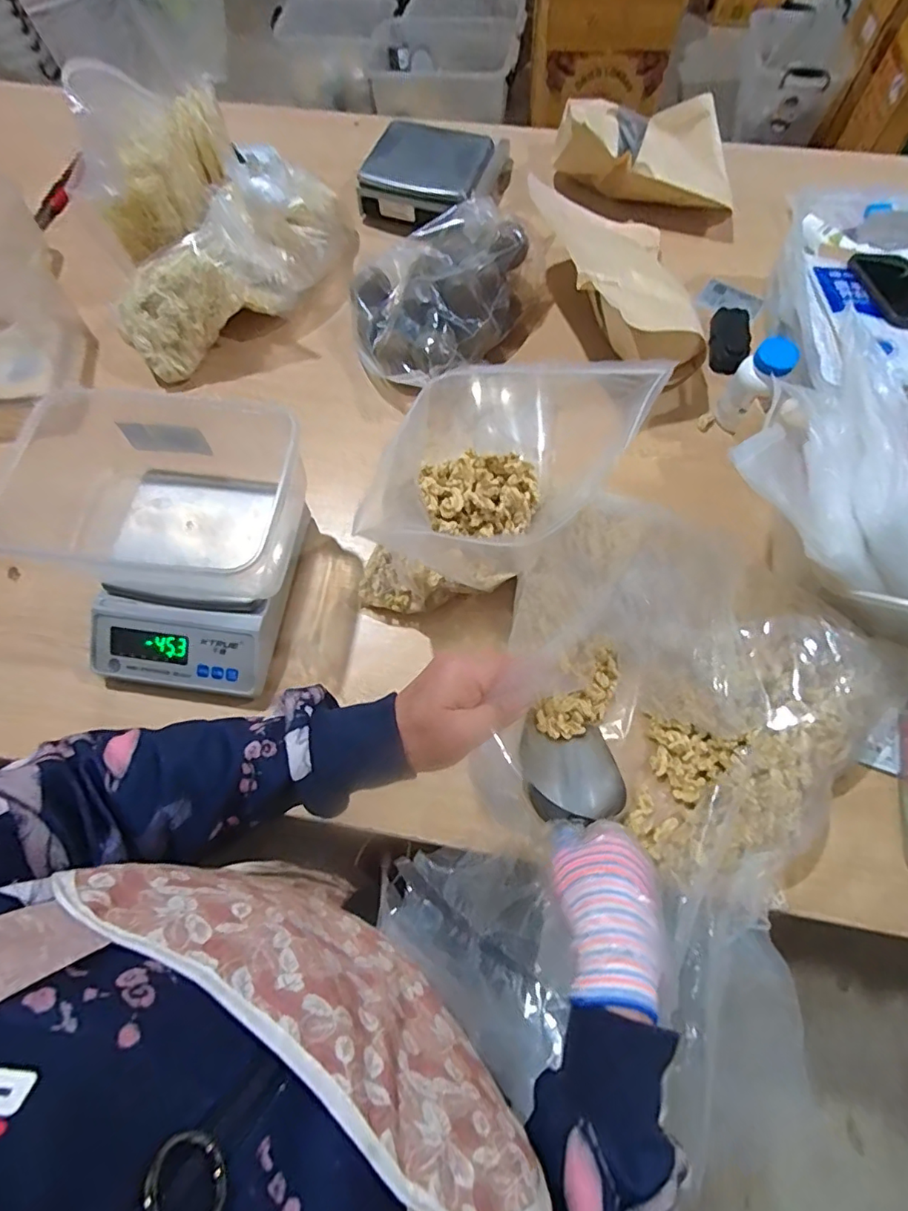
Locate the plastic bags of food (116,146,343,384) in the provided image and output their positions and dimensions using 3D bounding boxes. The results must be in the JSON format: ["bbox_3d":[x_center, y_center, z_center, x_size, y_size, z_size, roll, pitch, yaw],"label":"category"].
[{"bbox_3d":[-0.305,-0.490,0.754,0.125,0.139,0.364,38,74,14],"label":"plastic bags of food"}]

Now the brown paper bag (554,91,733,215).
[{"bbox_3d":[0.315,-0.735,0.871,0.292,0.117,0.177,14,69,6],"label":"brown paper bag"}]

